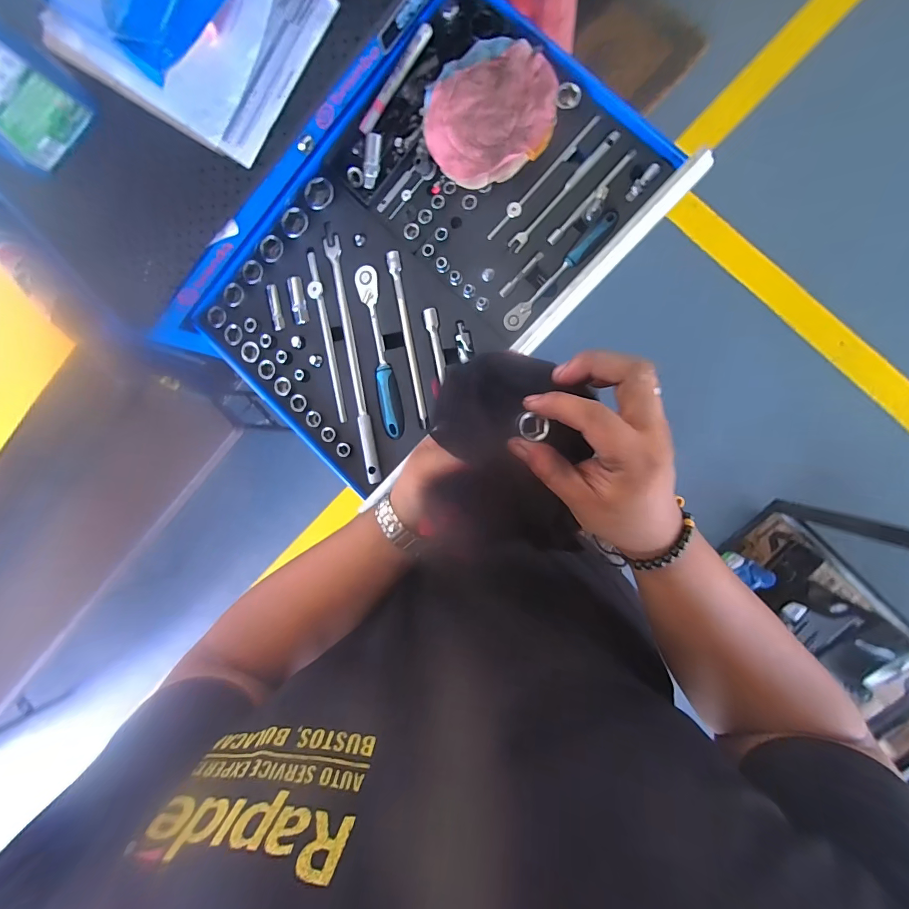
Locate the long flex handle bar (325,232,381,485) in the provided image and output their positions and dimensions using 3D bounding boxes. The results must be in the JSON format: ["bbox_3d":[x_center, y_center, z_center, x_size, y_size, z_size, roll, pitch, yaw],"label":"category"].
[{"bbox_3d":[-0.146,-0.136,0.542,0.021,0.020,0.355,-10,93,9],"label":"long flex handle bar"}]

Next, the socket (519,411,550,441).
[{"bbox_3d":[0.052,-0.018,0.254,0.020,0.020,0.016,23,98,6],"label":"socket"}]

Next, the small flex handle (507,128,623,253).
[{"bbox_3d":[0.140,-0.338,0.496,0.018,0.009,0.184,44,99,3],"label":"small flex handle"}]

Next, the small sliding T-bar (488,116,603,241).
[{"bbox_3d":[0.113,-0.356,0.497,0.017,0.014,0.191,44,99,3],"label":"small sliding T-bar"}]

